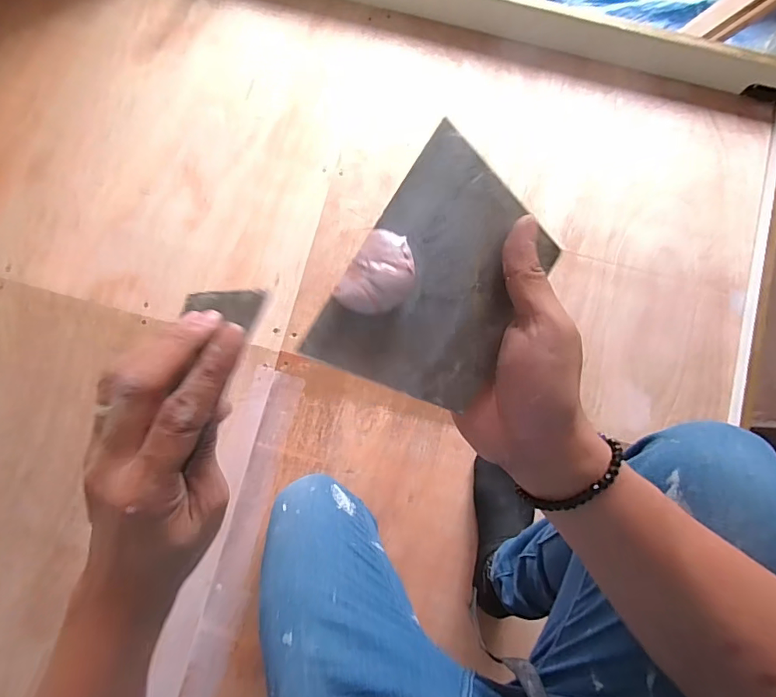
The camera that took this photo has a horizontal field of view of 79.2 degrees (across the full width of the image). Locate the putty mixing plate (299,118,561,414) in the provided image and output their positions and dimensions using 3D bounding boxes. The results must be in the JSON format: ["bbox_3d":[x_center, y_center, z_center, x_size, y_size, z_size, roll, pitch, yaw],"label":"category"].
[{"bbox_3d":[0.032,-0.035,0.259,0.096,0.006,0.134,32,88,-12],"label":"putty mixing plate"}]

